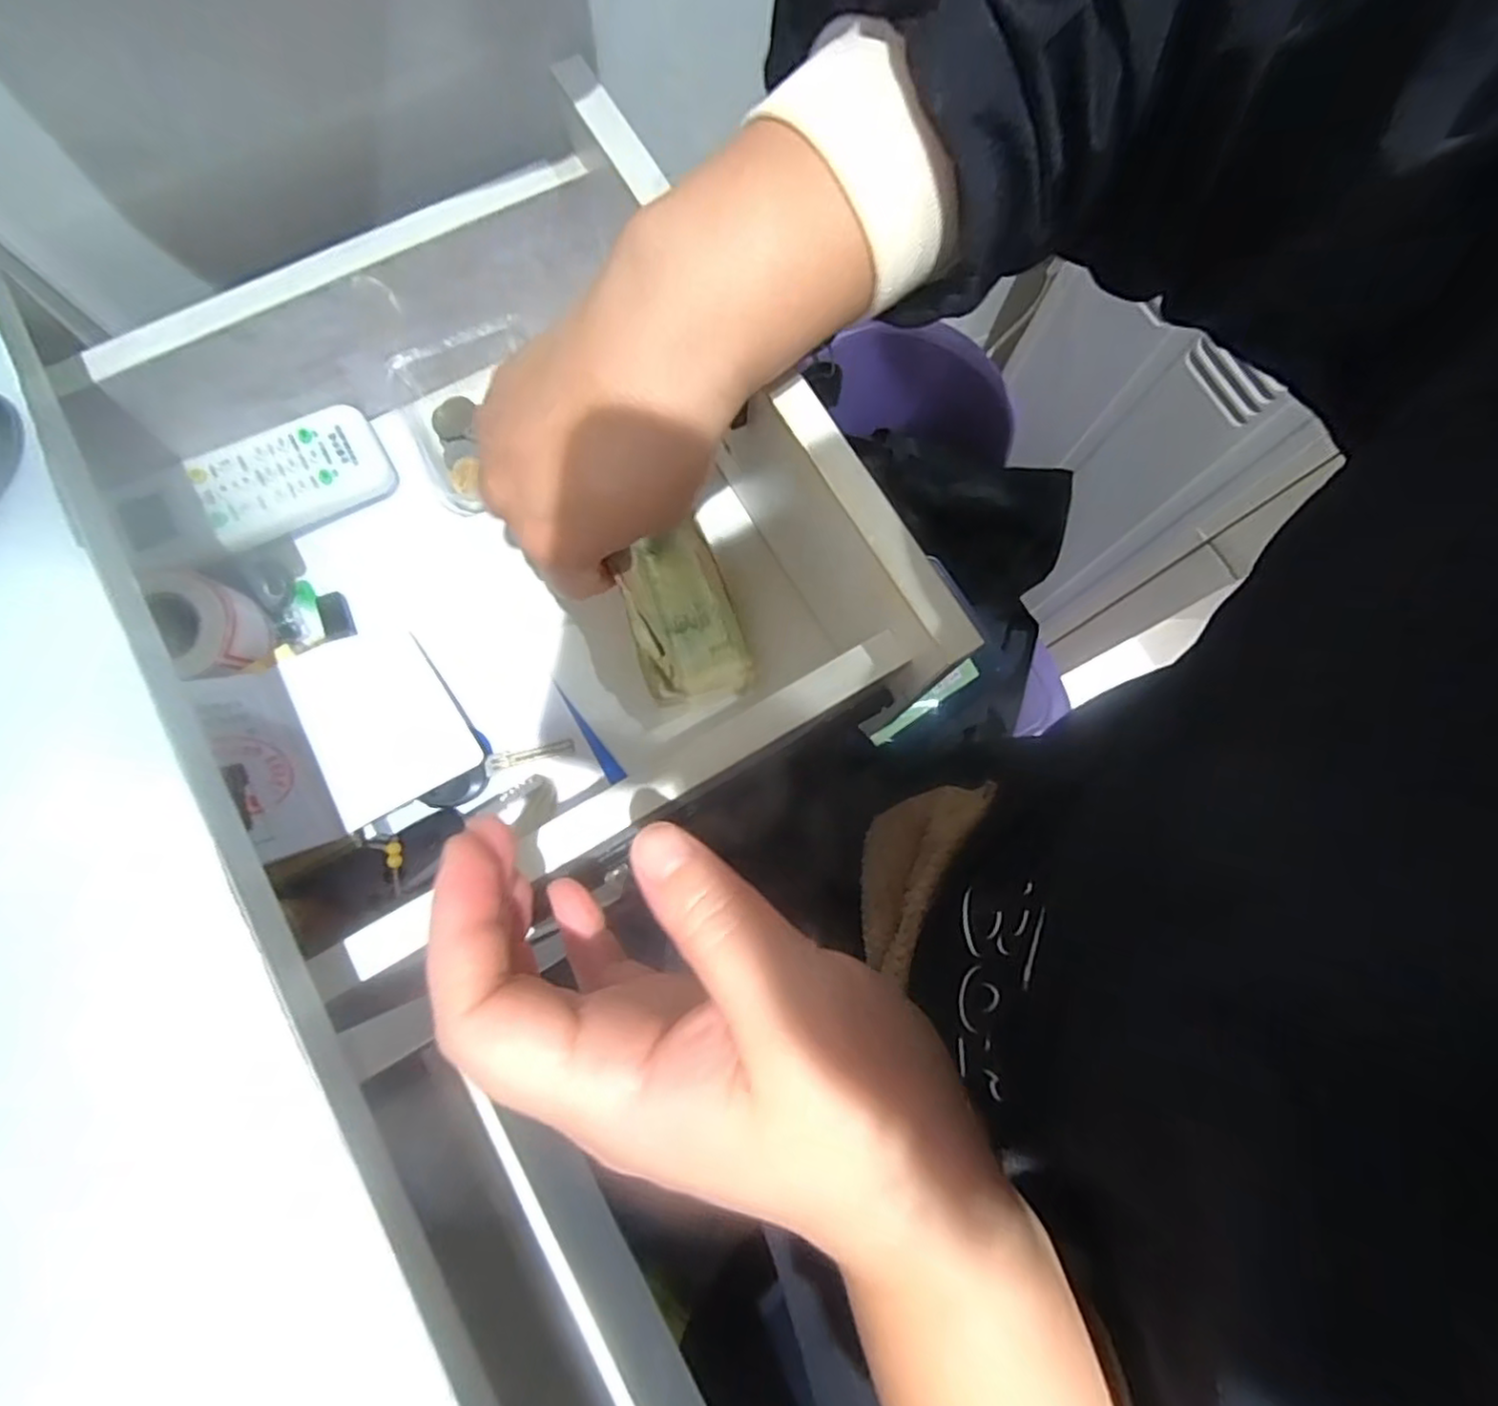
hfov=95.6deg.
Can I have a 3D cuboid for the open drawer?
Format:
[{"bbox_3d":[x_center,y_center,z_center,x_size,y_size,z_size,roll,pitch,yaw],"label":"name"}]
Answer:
[{"bbox_3d":[-0.097,-0.066,0.299,0.306,0.097,0.288,-33,80,-9],"label":"open drawer"}]

